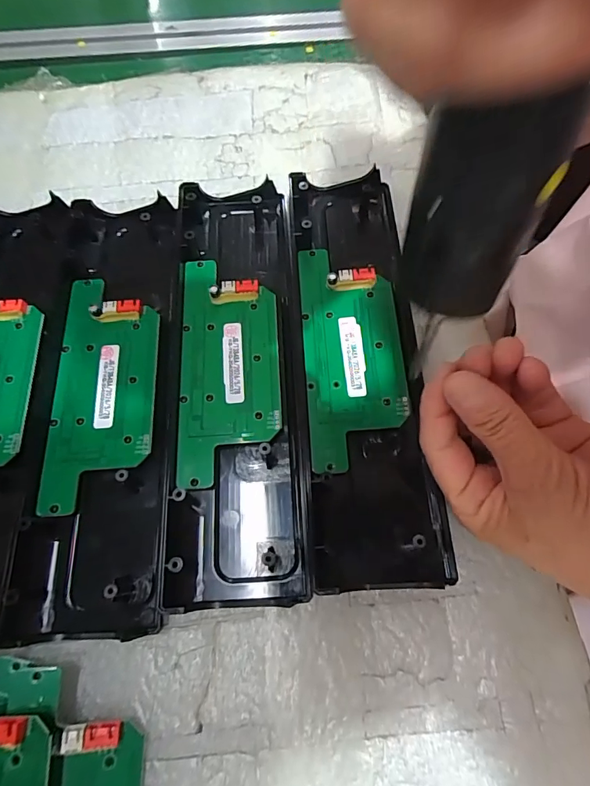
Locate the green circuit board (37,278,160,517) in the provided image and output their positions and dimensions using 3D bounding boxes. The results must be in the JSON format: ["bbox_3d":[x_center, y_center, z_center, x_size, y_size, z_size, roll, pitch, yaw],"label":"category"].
[{"bbox_3d":[-0.104,-0.006,0.231,0.052,0.008,0.133,-4,68,-1],"label":"green circuit board"}]

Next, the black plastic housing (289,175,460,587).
[{"bbox_3d":[0.037,-0.026,0.237,0.065,0.018,0.244,-3,68,0],"label":"black plastic housing"}]

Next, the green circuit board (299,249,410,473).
[{"bbox_3d":[0.032,-0.025,0.237,0.054,0.009,0.132,-3,68,0],"label":"green circuit board"}]

